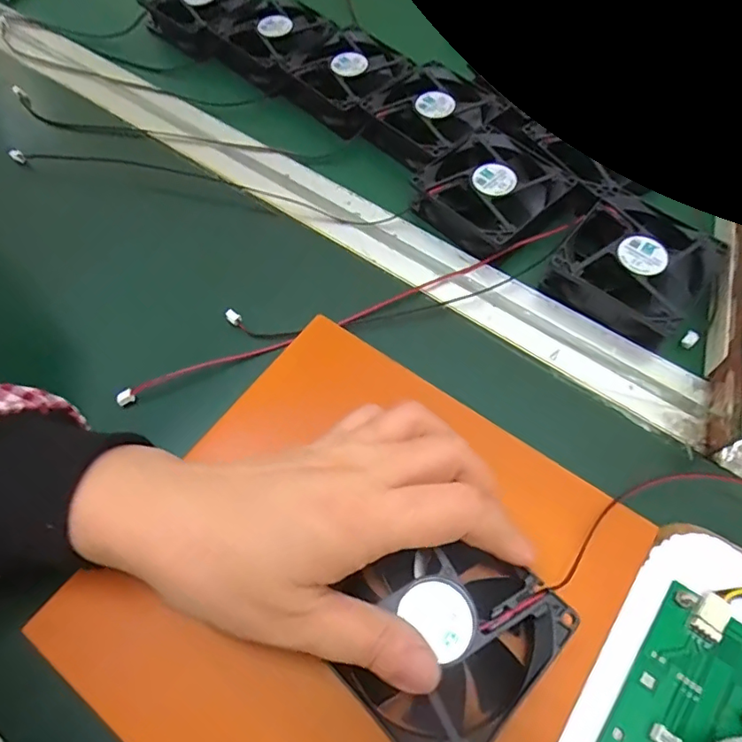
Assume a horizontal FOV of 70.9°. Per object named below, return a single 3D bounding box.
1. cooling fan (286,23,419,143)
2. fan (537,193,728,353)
[{"bbox_3d":[-0.013,-0.227,0.409,0.082,0.023,0.081,39,68,20],"label":"cooling fan"},{"bbox_3d":[0.160,-0.063,0.319,0.079,0.027,0.080,36,67,19],"label":"fan"}]

